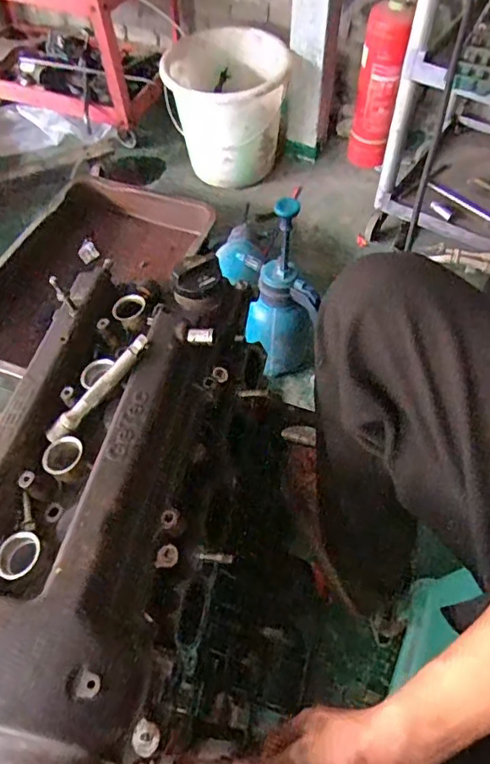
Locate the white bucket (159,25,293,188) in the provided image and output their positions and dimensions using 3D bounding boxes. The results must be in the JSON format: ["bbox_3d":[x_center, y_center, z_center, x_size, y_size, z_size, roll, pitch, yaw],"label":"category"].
[{"bbox_3d":[-0.042,-0.735,1.489,0.303,0.336,0.309,9,57,7],"label":"white bucket"}]

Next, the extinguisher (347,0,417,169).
[{"bbox_3d":[0.361,-0.806,1.457,0.108,0.478,0.098,10,57,7],"label":"extinguisher"}]

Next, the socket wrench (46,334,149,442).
[{"bbox_3d":[-0.132,0.006,0.480,0.016,0.013,0.122,41,85,25],"label":"socket wrench"}]

